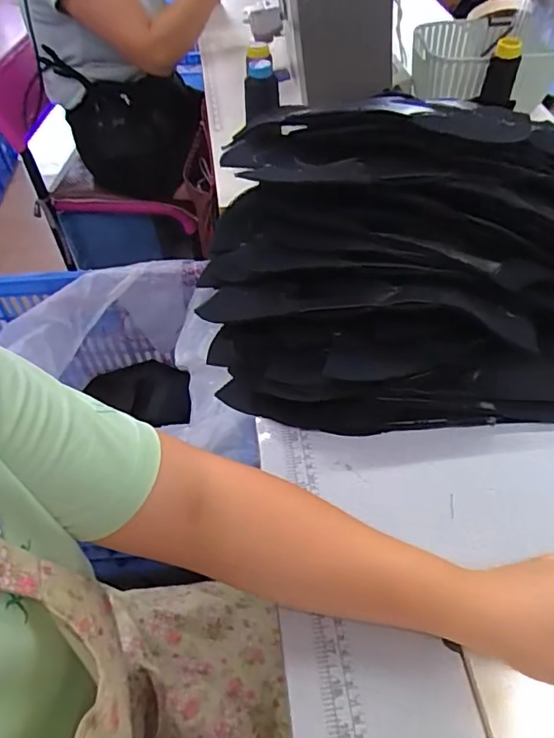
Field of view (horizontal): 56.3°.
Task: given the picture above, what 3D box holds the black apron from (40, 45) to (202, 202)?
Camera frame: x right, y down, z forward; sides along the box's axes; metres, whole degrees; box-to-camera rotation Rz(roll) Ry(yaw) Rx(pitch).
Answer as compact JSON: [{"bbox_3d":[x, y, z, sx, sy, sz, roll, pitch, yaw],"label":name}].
[{"bbox_3d":[-0.289,-0.501,1.067,0.284,0.266,0.124,2,51,4],"label":"black apron"}]

